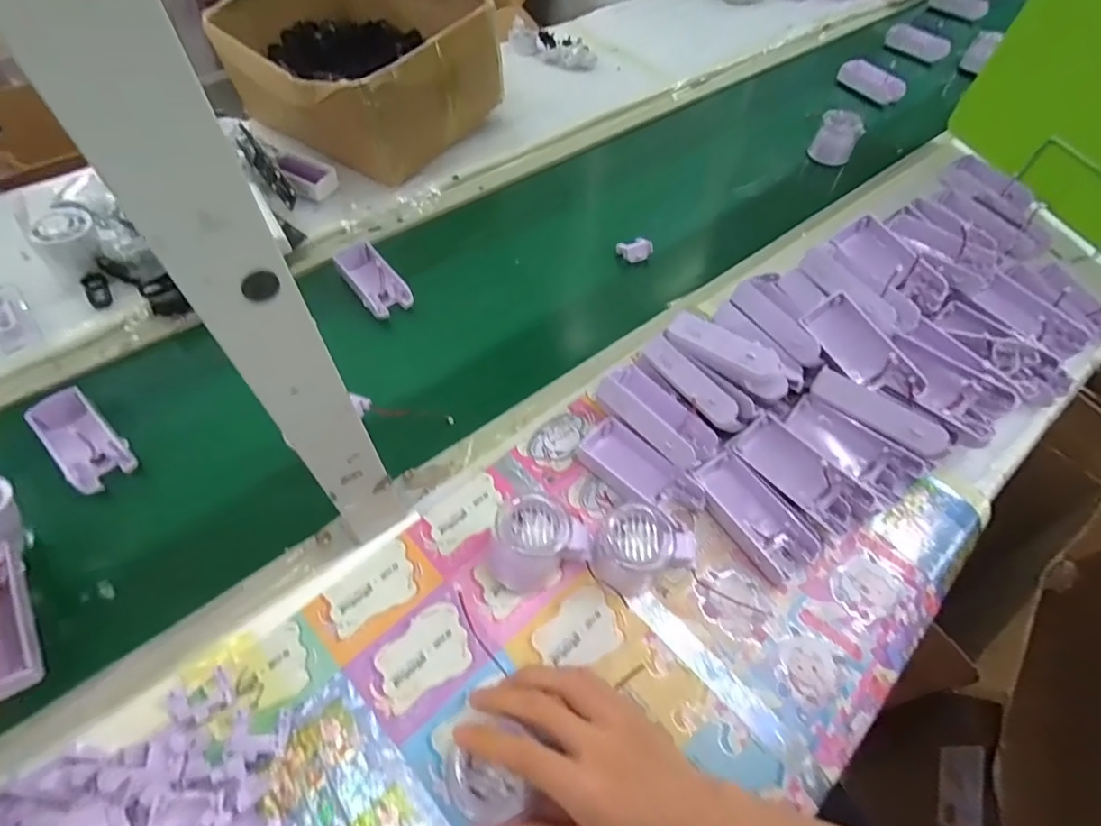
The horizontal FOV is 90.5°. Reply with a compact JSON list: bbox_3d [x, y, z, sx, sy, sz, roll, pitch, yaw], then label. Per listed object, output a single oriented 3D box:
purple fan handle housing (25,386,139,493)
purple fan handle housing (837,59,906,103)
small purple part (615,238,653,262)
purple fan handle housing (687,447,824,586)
[{"bbox_3d":[-0.417,0.024,0.487,0.105,0.026,0.046,37,62,21],"label":"purple fan handle housing"},{"bbox_3d":[0.543,-0.564,0.928,0.020,0.039,0.129,-22,59,-16],"label":"purple fan handle housing"},{"bbox_3d":[0.103,-0.198,0.665,0.042,0.021,0.021,-7,56,-6],"label":"small purple part"},{"bbox_3d":[0.169,0.085,0.458,0.049,0.030,0.109,-33,62,-22],"label":"purple fan handle housing"}]

